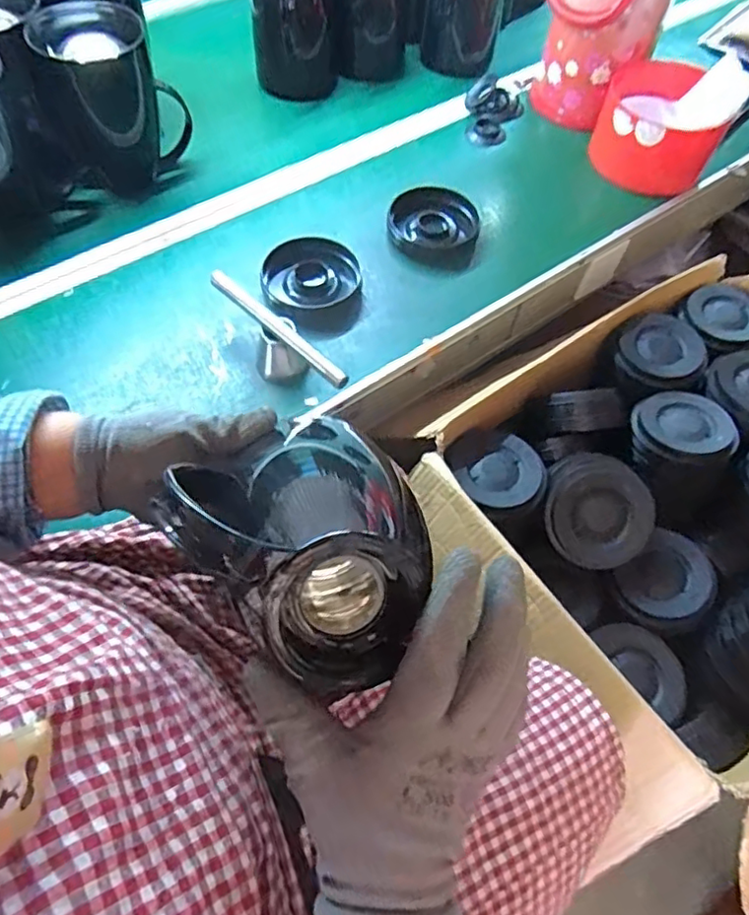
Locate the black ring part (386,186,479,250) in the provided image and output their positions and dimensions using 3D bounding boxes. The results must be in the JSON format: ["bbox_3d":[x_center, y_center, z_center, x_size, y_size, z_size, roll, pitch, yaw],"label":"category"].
[{"bbox_3d":[0.080,-0.328,0.831,0.119,0.030,0.119,10,58,3],"label":"black ring part"}]

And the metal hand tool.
[{"bbox_3d":[-0.107,-0.118,0.668,0.046,0.065,0.192,-36,66,-23],"label":"metal hand tool"}]

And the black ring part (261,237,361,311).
[{"bbox_3d":[-0.078,-0.225,0.746,0.116,0.033,0.092,-5,58,-6],"label":"black ring part"}]

